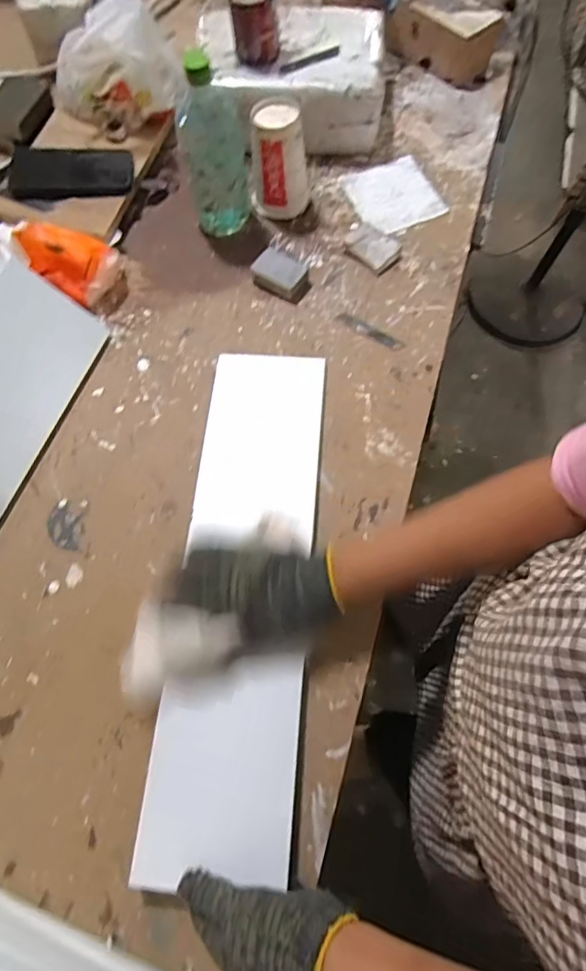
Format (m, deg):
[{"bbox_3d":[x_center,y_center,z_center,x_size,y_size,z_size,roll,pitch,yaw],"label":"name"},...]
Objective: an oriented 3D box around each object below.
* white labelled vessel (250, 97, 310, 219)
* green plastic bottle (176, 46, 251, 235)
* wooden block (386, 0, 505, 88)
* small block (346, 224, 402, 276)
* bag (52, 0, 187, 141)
[{"bbox_3d":[-0.019,-0.448,0.699,0.077,0.120,0.087,-3,70,-2],"label":"white labelled vessel"},{"bbox_3d":[-0.099,-0.420,0.647,0.064,0.186,0.062,21,71,6],"label":"green plastic bottle"},{"bbox_3d":[0.240,-0.720,0.825,0.171,0.075,0.068,17,71,5],"label":"wooden block"},{"bbox_3d":[0.112,-0.333,0.708,0.072,0.020,0.053,43,75,13],"label":"small block"},{"bbox_3d":[-0.262,-0.618,0.754,0.194,0.120,0.153,-17,72,-7],"label":"bag"}]

